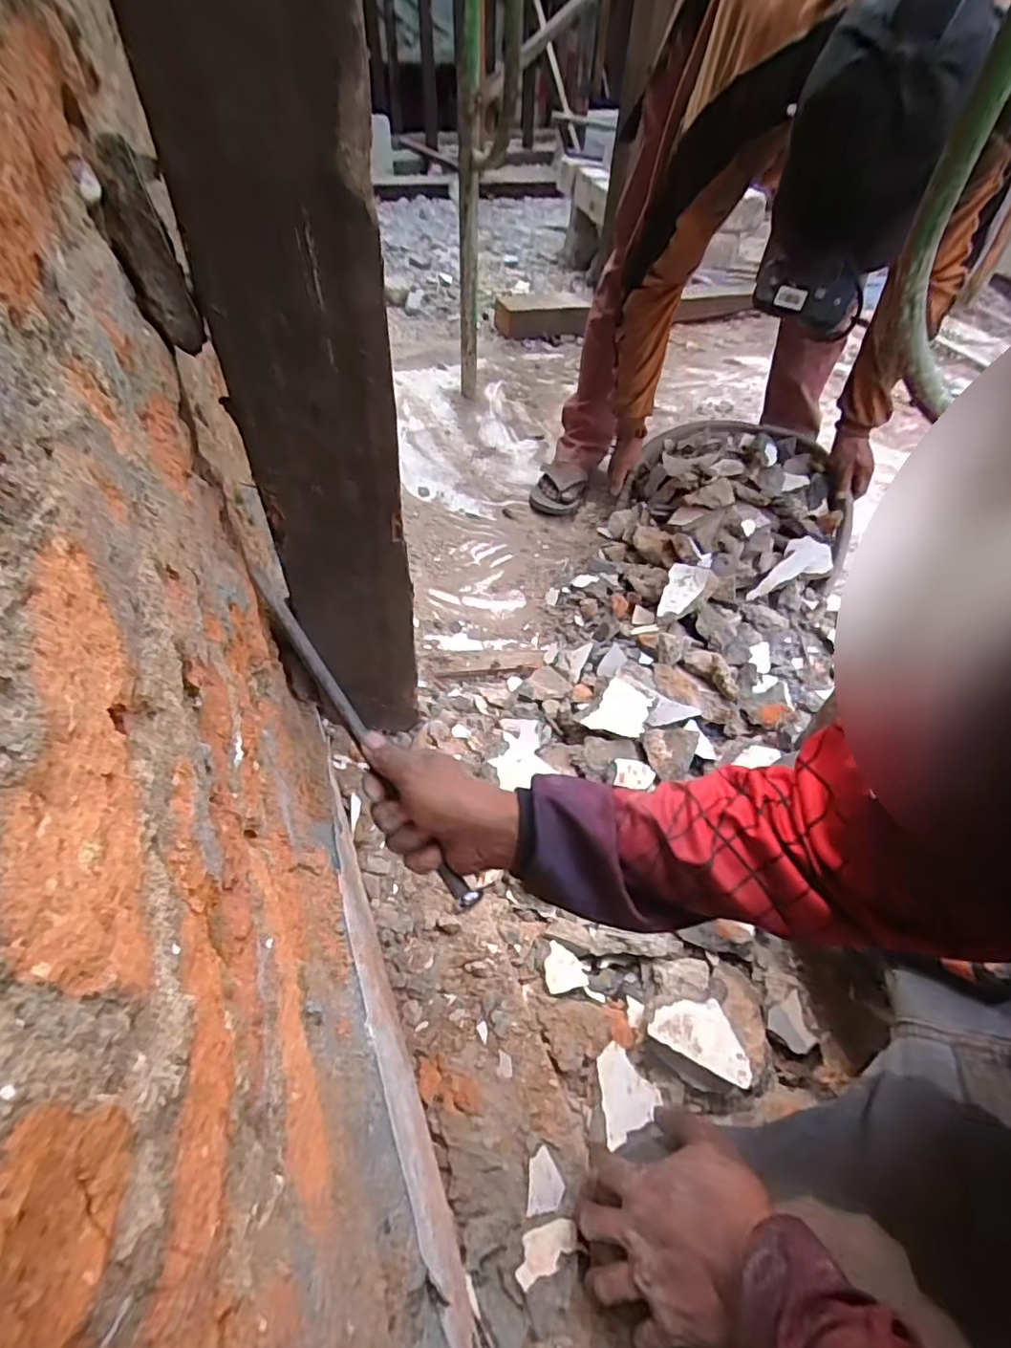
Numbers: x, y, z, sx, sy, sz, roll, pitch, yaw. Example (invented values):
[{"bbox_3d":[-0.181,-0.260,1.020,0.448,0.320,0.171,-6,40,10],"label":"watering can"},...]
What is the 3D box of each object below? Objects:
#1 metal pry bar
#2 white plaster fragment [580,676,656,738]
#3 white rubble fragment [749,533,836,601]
[{"bbox_3d":[-0.121,0.036,0.471,0.016,0.011,0.334,-30,71,-22],"label":"metal pry bar"},{"bbox_3d":[0.155,0.048,0.795,0.070,0.010,0.088,28,55,10],"label":"white plaster fragment"},{"bbox_3d":[0.492,-0.192,1.040,0.168,0.011,0.072,-20,74,-4],"label":"white rubble fragment"}]

